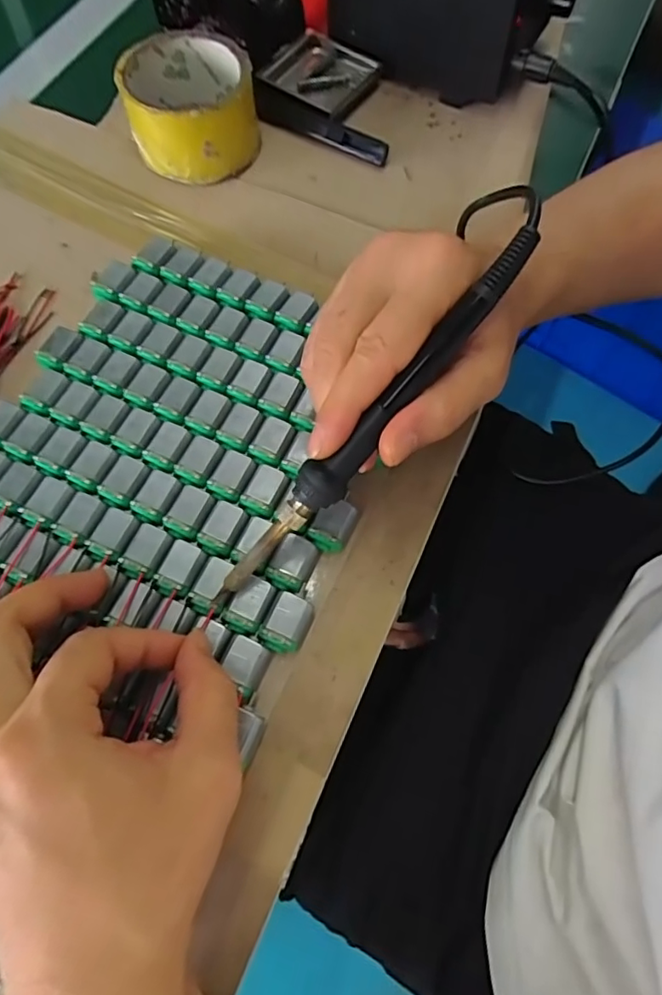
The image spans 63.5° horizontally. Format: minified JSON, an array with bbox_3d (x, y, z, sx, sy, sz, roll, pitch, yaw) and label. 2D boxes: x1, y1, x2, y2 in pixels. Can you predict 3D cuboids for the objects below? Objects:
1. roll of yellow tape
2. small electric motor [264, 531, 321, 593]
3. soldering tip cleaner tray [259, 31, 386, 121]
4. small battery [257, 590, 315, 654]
[{"bbox_3d":[-0.094,-0.265,0.363,0.083,0.049,0.084,1,69,-2],"label":"roll of yellow tape"},{"bbox_3d":[-0.019,0.034,0.269,0.020,0.016,0.026,30,71,9],"label":"small electric motor"},{"bbox_3d":[-0.010,-0.315,0.400,0.072,0.014,0.067,37,72,12],"label":"soldering tip cleaner tray"},{"bbox_3d":[-0.021,0.062,0.259,0.020,0.017,0.027,24,70,7],"label":"small battery"}]

